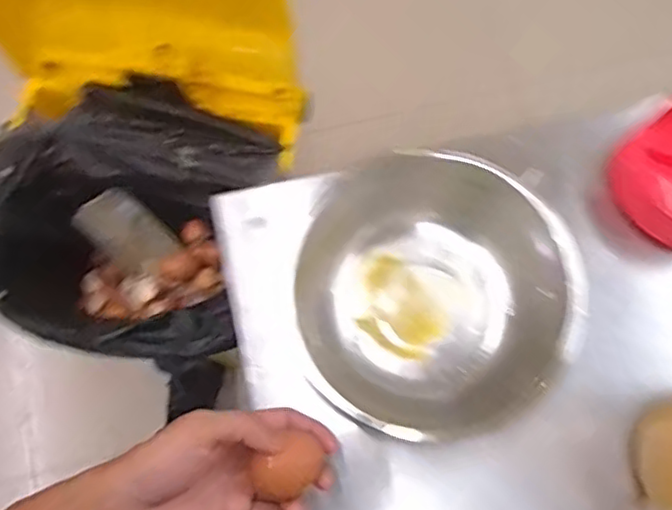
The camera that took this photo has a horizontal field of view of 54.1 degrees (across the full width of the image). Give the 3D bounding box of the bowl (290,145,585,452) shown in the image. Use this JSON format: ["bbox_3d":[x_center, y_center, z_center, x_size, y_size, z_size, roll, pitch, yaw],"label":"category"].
[{"bbox_3d":[0.068,0.034,0.508,0.208,0.079,0.197,0,74,1],"label":"bowl"}]

